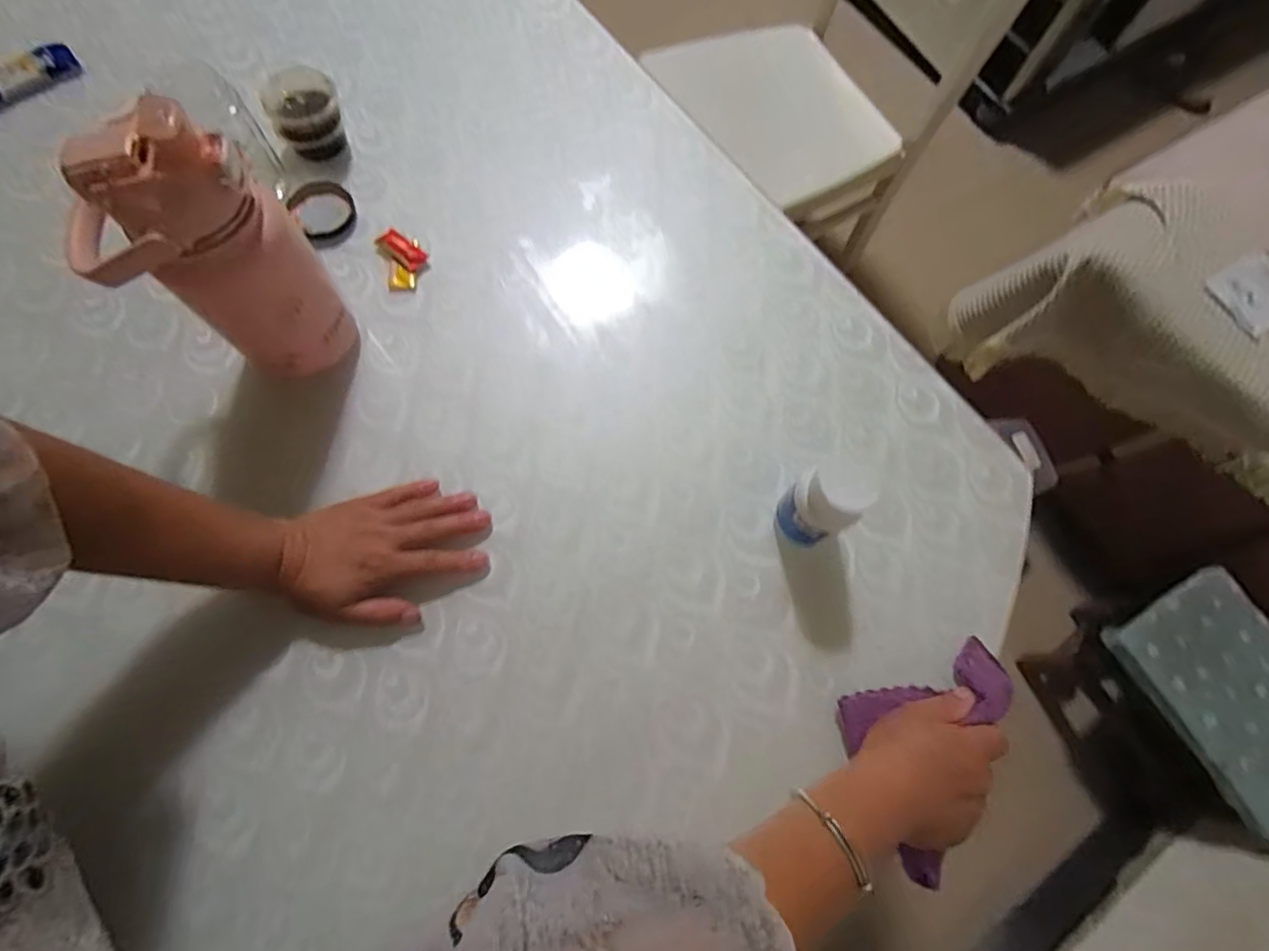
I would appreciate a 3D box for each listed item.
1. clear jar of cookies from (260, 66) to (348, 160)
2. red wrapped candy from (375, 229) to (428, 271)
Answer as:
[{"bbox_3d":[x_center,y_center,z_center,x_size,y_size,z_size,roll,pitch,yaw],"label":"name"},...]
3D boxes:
[{"bbox_3d":[-0.339,-0.374,0.606,0.068,0.054,0.079,-20,73,-8],"label":"clear jar of cookies"},{"bbox_3d":[-0.235,-0.227,0.580,0.049,0.010,0.023,37,74,11],"label":"red wrapped candy"}]

